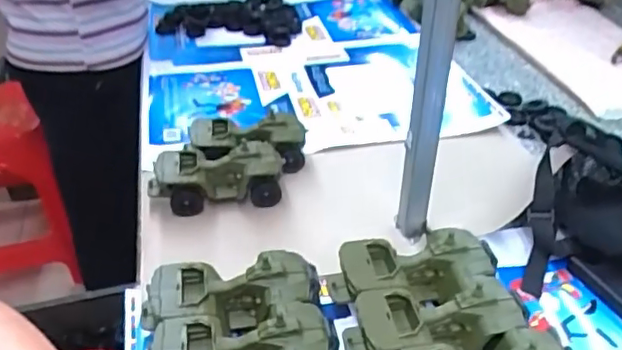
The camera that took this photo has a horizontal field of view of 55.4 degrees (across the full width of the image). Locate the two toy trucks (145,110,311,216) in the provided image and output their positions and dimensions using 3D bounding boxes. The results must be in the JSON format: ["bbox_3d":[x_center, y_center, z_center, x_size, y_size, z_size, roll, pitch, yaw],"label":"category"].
[{"bbox_3d":[-0.121,-0.016,0.899,0.238,0.077,0.128,-8,37,-10],"label":"two toy trucks"}]

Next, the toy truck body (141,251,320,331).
[{"bbox_3d":[-0.087,0.137,0.670,0.190,0.070,0.078,-7,37,-9],"label":"toy truck body"}]

